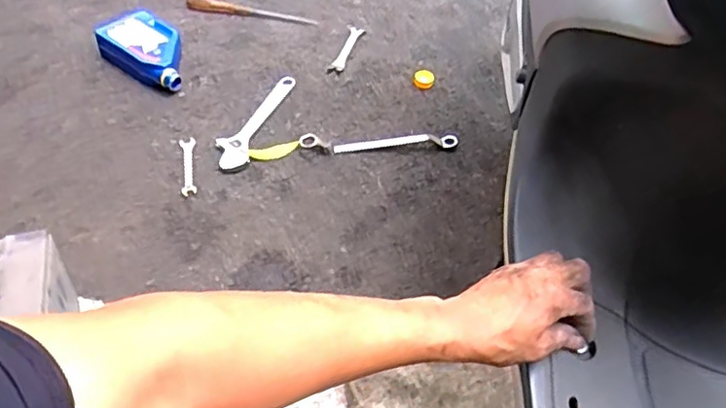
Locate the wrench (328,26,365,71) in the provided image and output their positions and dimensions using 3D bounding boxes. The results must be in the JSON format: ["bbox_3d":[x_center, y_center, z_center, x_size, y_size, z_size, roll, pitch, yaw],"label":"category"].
[{"bbox_3d":[-0.036,-0.351,1.386,0.036,0.006,0.167,16,49,8],"label":"wrench"}]

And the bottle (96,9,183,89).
[{"bbox_3d":[-0.438,-0.321,1.270,0.213,0.069,0.132,29,52,18],"label":"bottle"}]

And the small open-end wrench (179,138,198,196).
[{"bbox_3d":[-0.311,-0.069,1.100,0.027,0.009,0.134,-7,49,-12],"label":"small open-end wrench"}]

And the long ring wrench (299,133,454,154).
[{"bbox_3d":[0.034,-0.120,1.176,0.302,0.020,0.038,-3,49,-9],"label":"long ring wrench"}]

